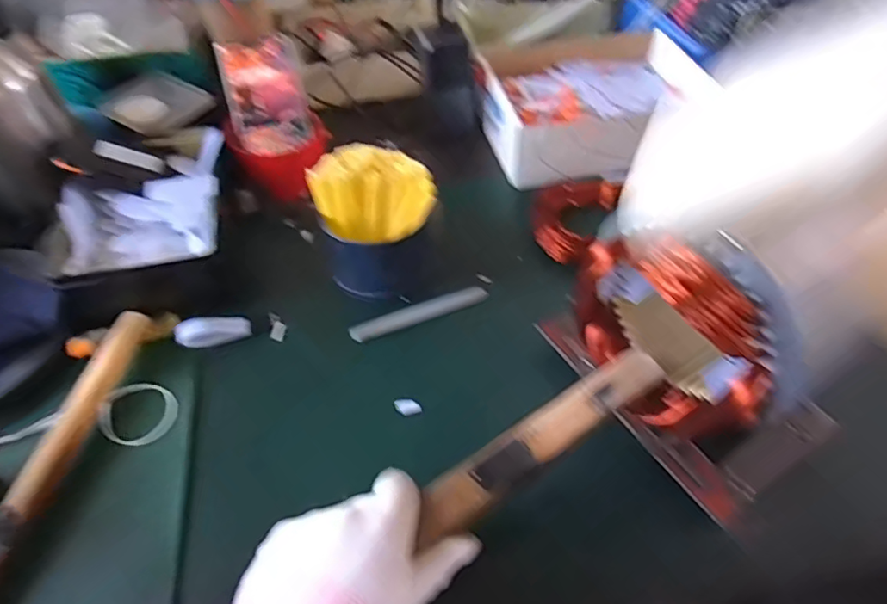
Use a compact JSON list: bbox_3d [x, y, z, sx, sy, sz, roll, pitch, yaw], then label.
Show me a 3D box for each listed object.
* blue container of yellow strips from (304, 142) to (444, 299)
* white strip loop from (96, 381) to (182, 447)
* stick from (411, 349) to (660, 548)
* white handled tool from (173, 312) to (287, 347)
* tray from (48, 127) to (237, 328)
[{"bbox_3d":[-0.061,-0.074,0.540,0.108,0.096,0.111,-5,52,-2],"label":"blue container of yellow strips"},{"bbox_3d":[-0.249,0.089,0.464,0.062,0.008,0.055,35,60,25],"label":"white strip loop"},{"bbox_3d":[0.064,0.086,0.368,0.189,0.008,0.032,-32,58,-14],"label":"stick"},{"bbox_3d":[-0.192,0.027,0.516,0.092,0.012,0.033,-5,51,-20],"label":"white handled tool"},{"bbox_3d":[-0.291,-0.084,0.567,0.143,0.060,0.211,-12,53,-8],"label":"tray"}]

